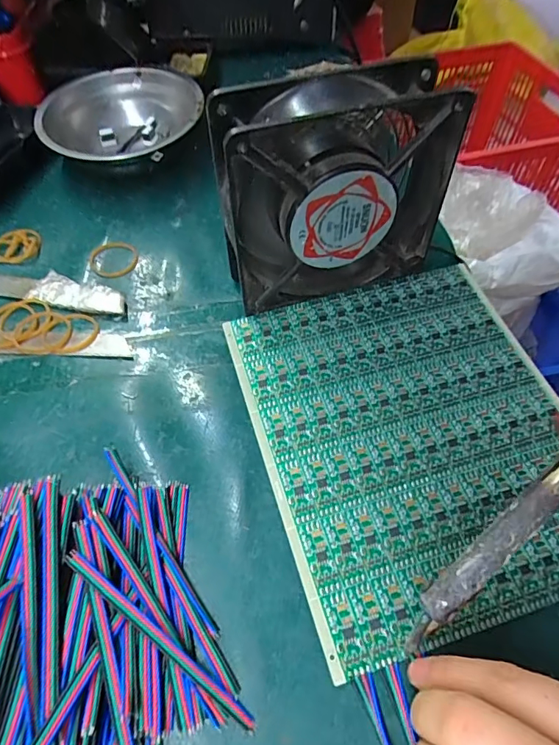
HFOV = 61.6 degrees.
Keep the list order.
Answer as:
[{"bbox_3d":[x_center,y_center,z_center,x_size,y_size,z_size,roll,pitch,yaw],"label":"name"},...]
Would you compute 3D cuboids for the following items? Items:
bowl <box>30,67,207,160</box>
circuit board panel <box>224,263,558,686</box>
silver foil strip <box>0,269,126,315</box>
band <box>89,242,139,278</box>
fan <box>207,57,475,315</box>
[{"bbox_3d":[-0.130,-0.205,0.388,0.122,0.041,0.122,0,56,0],"label":"bowl"},{"bbox_3d":[0.072,0.027,0.250,0.161,0.005,0.190,-14,58,-9],"label":"circuit board panel"},{"bbox_3d":[-0.146,-0.053,0.304,0.097,0.007,0.021,12,57,8],"label":"silver foil strip"},{"bbox_3d":[-0.115,-0.079,0.324,0.033,0.004,0.034,0,56,0],"label":"band"},{"bbox_3d":[0.028,-0.097,0.262,0.120,0.118,0.040,-15,58,-10],"label":"fan"}]

